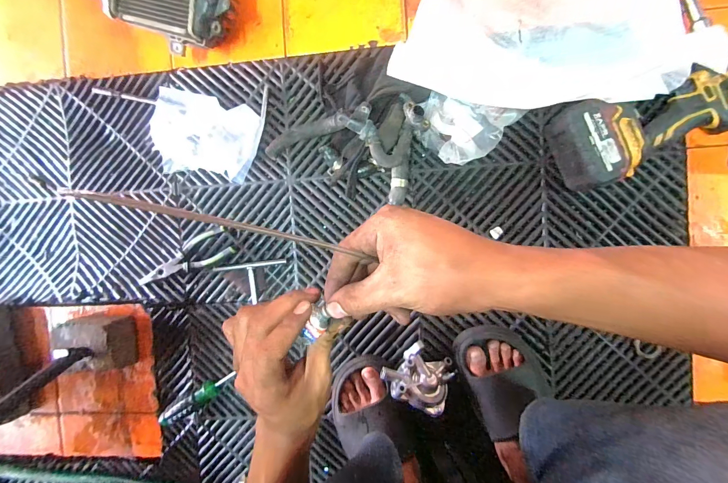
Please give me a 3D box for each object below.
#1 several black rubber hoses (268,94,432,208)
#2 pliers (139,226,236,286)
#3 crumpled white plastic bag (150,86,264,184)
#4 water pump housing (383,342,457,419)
[{"bbox_3d":[-0.019,-0.171,0.504,0.223,0.071,0.161,22,93,4],"label":"several black rubber hoses"},{"bbox_3d":[-0.304,0.028,0.554,0.180,0.025,0.054,-22,89,5],"label":"pliers"},{"bbox_3d":[-0.264,-0.177,0.545,0.193,0.033,0.136,10,92,5],"label":"crumpled white plastic bag"},{"bbox_3d":[0.083,0.198,0.503,0.103,0.070,0.083,25,93,4],"label":"water pump housing"}]

